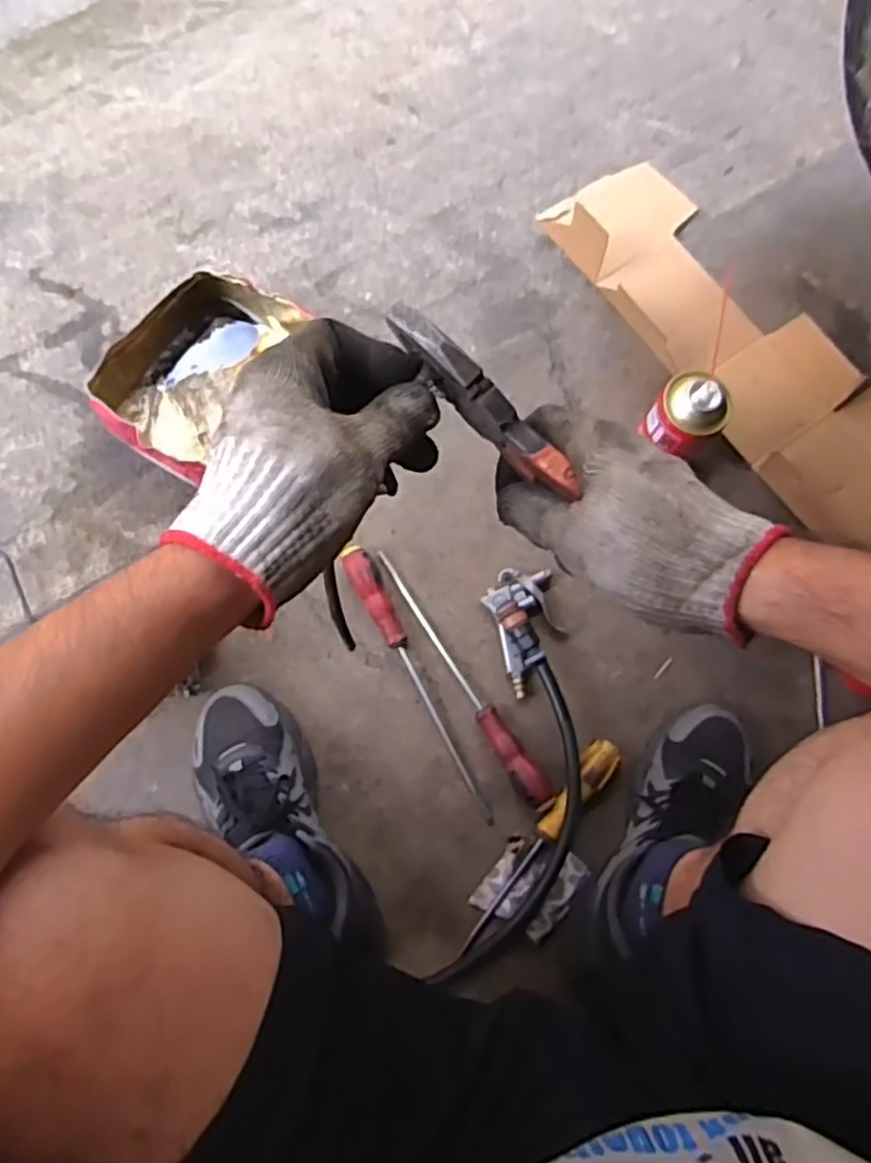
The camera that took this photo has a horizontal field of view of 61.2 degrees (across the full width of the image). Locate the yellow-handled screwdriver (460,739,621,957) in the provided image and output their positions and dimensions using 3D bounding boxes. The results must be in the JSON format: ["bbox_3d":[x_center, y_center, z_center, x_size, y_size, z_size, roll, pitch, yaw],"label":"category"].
[{"bbox_3d":[0.097,0.251,0.714,0.032,0.034,0.238,41,80,8],"label":"yellow-handled screwdriver"}]

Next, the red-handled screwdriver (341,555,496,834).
[{"bbox_3d":[-0.021,0.099,0.755,0.032,0.026,0.291,-26,86,-7],"label":"red-handled screwdriver"}]

